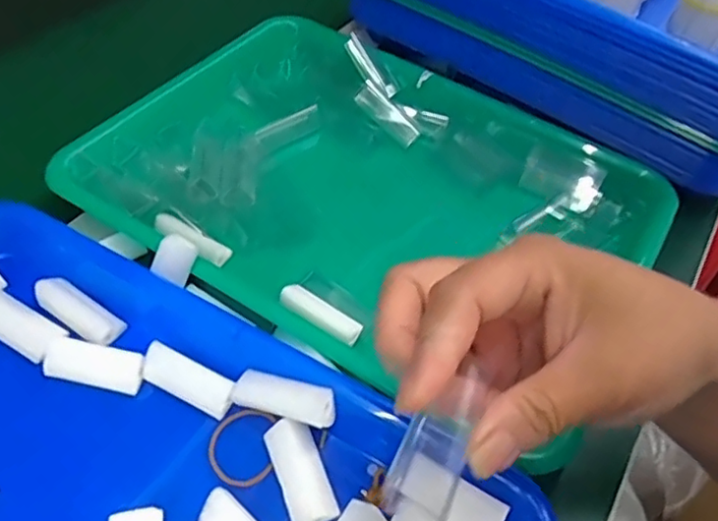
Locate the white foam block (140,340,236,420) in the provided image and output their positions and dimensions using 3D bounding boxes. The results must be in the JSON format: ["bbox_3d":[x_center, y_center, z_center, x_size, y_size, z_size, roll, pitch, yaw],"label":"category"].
[{"bbox_3d":[-0.080,0.056,0.296,0.046,0.018,0.017,24,51,13],"label":"white foam block"}]

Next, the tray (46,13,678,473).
[{"bbox_3d":[0.010,-0.043,0.403,0.341,0.038,0.251,28,52,17],"label":"tray"}]

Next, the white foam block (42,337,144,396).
[{"bbox_3d":[-0.125,0.049,0.295,0.045,0.014,0.016,10,49,2],"label":"white foam block"}]

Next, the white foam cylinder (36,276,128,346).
[{"bbox_3d":[-0.139,0.024,0.311,0.046,0.012,0.016,28,52,16],"label":"white foam cylinder"}]

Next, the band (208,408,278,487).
[{"bbox_3d":[-0.054,0.085,0.284,0.031,0.004,0.034,0,64,6],"label":"band"}]

